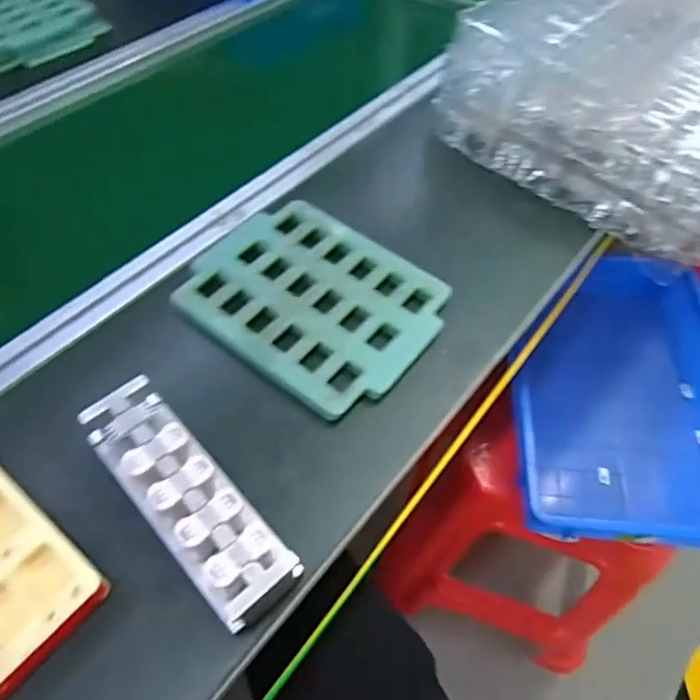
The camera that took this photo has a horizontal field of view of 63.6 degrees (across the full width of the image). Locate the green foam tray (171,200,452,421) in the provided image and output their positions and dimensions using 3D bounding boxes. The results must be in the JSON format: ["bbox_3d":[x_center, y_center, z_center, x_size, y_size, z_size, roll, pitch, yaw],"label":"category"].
[{"bbox_3d":[-0.034,-0.050,0.535,0.228,0.019,0.185,34,60,20],"label":"green foam tray"}]

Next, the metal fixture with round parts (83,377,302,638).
[{"bbox_3d":[-0.116,0.104,0.405,0.060,0.047,0.189,-37,63,-25],"label":"metal fixture with round parts"}]

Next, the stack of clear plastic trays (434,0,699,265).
[{"bbox_3d":[0.396,-0.358,0.708,0.357,0.124,0.500,37,61,22],"label":"stack of clear plastic trays"}]

